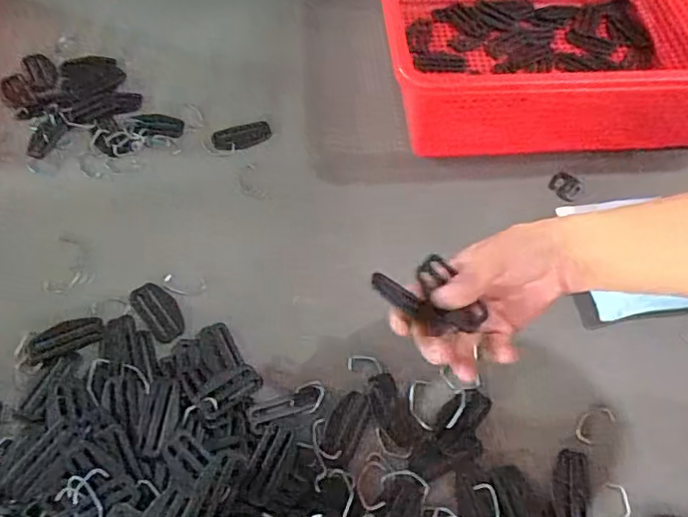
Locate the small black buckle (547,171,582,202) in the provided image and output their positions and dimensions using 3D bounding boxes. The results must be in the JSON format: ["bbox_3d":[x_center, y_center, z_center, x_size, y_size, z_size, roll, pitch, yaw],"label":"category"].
[{"bbox_3d":[0.223,-0.073,0.572,0.029,0.004,0.029,40,65,19],"label":"small black buckle"}]

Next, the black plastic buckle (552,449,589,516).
[{"bbox_3d":[0.166,0.169,0.418,0.026,0.004,0.056,13,60,5],"label":"black plastic buckle"}]

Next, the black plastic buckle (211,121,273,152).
[{"bbox_3d":[-0.104,-0.125,0.579,0.059,0.005,0.031,-12,61,-10],"label":"black plastic buckle"}]

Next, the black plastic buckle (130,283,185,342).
[{"bbox_3d":[-0.158,0.045,0.487,0.031,0.004,0.062,-35,67,-21],"label":"black plastic buckle"}]

